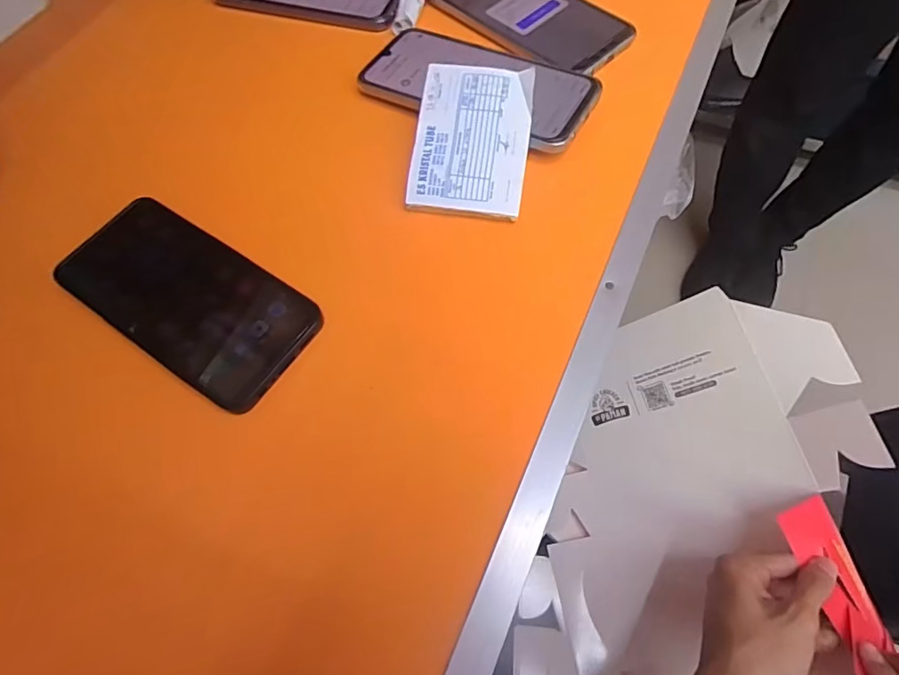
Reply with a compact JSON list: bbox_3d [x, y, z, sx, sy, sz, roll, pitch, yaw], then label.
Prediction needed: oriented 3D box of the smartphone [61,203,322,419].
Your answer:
[{"bbox_3d":[-0.160,-0.027,0.300,0.158,0.011,0.076,33,67,12],"label":"smartphone"}]

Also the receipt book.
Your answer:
[{"bbox_3d":[0.015,-0.133,0.333,0.075,0.005,0.106,9,81,6],"label":"receipt book"}]

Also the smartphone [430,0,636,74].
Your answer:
[{"bbox_3d":[0.062,-0.269,0.408,0.083,0.005,0.170,-41,69,-17],"label":"smartphone"}]

